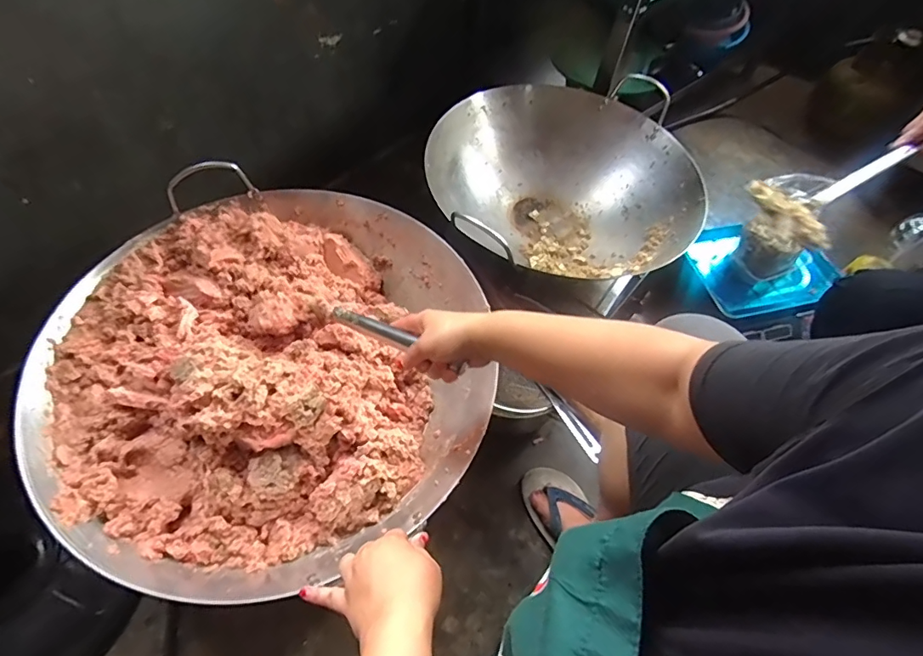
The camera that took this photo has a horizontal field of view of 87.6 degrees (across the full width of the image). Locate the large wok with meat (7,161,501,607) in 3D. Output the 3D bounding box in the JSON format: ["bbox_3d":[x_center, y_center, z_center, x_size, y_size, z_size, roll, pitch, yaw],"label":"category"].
[{"bbox_3d":[-0.257,0.034,0.678,0.568,0.138,0.546,2,59,-3],"label":"large wok with meat"}]

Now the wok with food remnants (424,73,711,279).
[{"bbox_3d":[0.215,-0.304,0.976,0.496,0.178,0.473,20,59,8],"label":"wok with food remnants"}]

